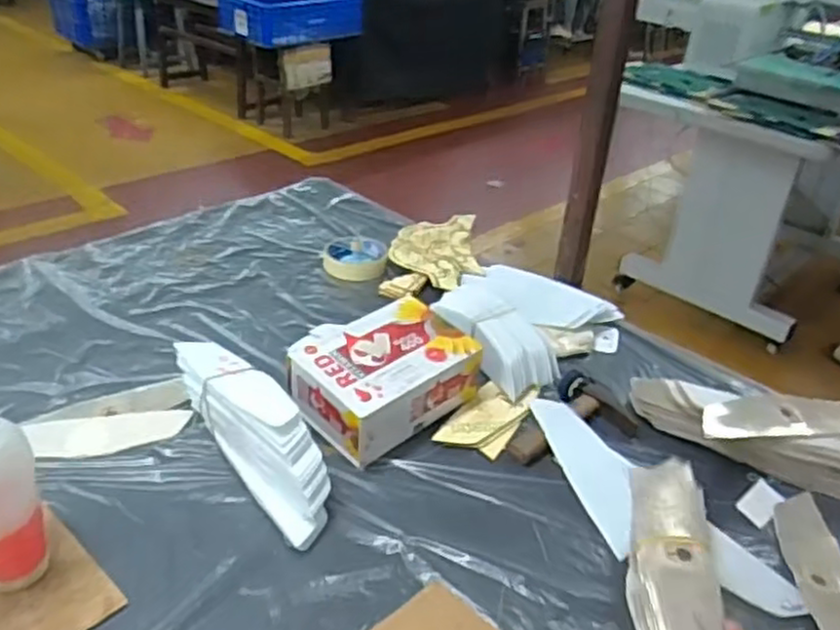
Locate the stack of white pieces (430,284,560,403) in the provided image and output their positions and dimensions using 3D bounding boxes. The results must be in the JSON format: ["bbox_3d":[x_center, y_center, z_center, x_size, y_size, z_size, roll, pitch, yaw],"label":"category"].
[{"bbox_3d":[0.077,0.015,0.813,0.079,0.046,0.182,-13,35,-28],"label":"stack of white pieces"}]

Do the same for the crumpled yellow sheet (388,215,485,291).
[{"bbox_3d":[0.021,-0.093,1.020,0.121,0.017,0.203,2,31,-4],"label":"crumpled yellow sheet"}]

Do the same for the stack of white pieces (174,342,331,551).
[{"bbox_3d":[-0.143,0.092,0.639,0.056,0.082,0.230,-20,51,-36],"label":"stack of white pieces"}]

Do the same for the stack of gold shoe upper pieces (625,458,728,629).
[{"bbox_3d":[0.192,0.190,0.548,0.065,0.036,0.199,10,35,8],"label":"stack of gold shoe upper pieces"}]

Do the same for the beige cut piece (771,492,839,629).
[{"bbox_3d":[0.324,0.210,0.582,0.052,0.012,0.184,7,31,3],"label":"beige cut piece"}]

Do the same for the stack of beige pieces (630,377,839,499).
[{"bbox_3d":[0.332,0.114,0.694,0.262,0.053,0.072,15,32,17],"label":"stack of beige pieces"}]

